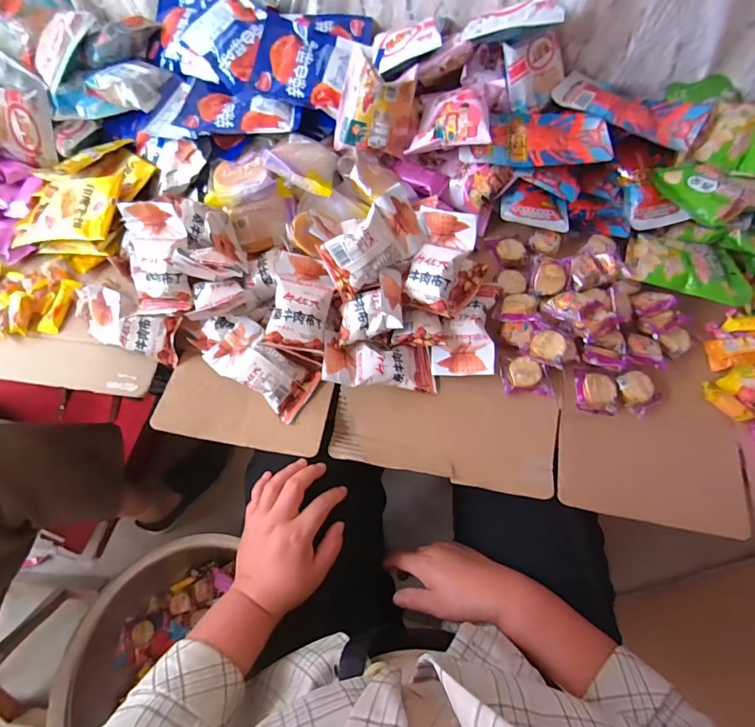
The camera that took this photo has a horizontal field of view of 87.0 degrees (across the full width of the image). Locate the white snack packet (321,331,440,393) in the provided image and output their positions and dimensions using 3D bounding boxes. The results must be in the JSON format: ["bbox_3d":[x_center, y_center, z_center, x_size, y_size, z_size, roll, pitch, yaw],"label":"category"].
[{"bbox_3d":[0.005,-0.004,0.502,0.146,0.025,0.070,6,64,-16],"label":"white snack packet"}]

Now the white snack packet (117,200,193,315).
[{"bbox_3d":[-0.289,-0.134,0.516,0.091,0.026,0.136,4,108,12],"label":"white snack packet"}]

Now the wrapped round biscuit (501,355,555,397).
[{"bbox_3d":[0.190,0.013,0.504,0.061,0.011,0.048,3,66,3],"label":"wrapped round biscuit"}]

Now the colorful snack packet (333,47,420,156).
[{"bbox_3d":[0.001,-0.358,0.555,0.102,0.115,0.057,13,37,0],"label":"colorful snack packet"}]

